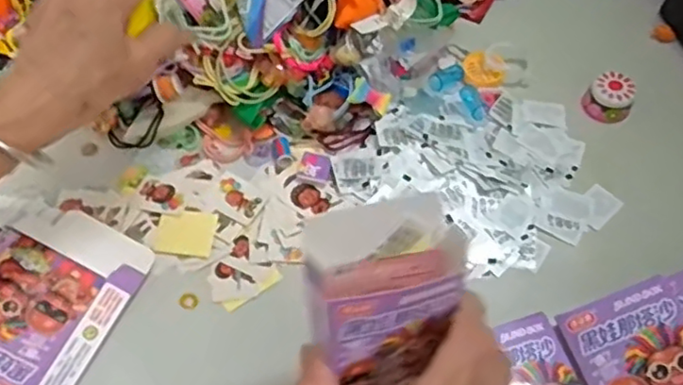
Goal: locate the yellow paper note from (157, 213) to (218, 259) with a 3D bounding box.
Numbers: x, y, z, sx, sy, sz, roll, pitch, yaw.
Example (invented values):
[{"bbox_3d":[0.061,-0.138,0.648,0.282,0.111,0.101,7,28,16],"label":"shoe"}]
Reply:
[{"bbox_3d":[-0.106,0.027,0.426,0.039,0.004,0.029,7,59,5],"label":"yellow paper note"}]

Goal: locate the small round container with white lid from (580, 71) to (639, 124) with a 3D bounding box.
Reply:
[{"bbox_3d":[0.201,-0.071,0.472,0.033,0.021,0.033,24,62,15],"label":"small round container with white lid"}]

